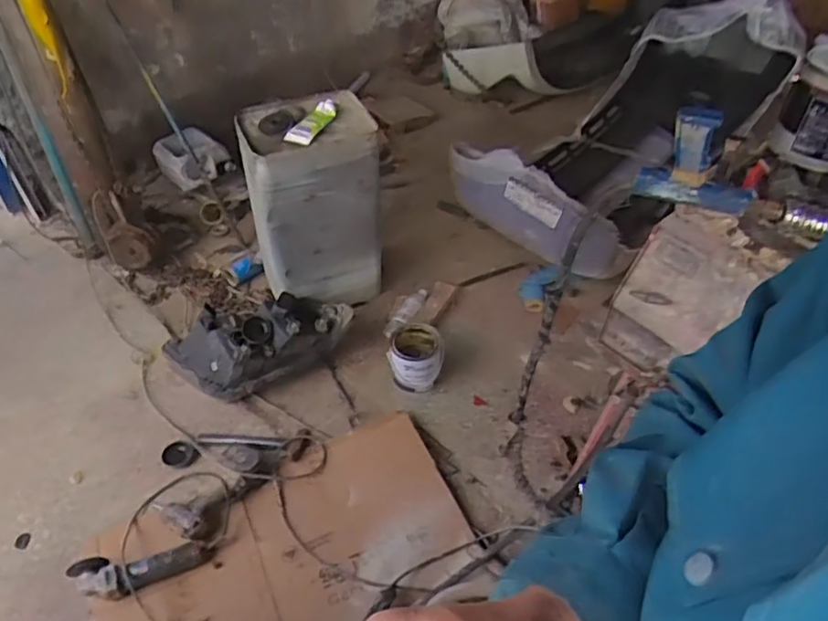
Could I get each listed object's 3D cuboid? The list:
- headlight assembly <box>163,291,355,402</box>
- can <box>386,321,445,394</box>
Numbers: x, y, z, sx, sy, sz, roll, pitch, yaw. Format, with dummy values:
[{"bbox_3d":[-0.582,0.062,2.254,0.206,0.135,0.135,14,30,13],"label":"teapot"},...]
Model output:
[{"bbox_3d":[-0.459,0.113,1.914,0.551,0.199,0.243,-13,46,-12],"label":"headlight assembly"},{"bbox_3d":[0.009,0.136,1.907,0.158,0.145,0.169,0,45,0],"label":"can"}]

